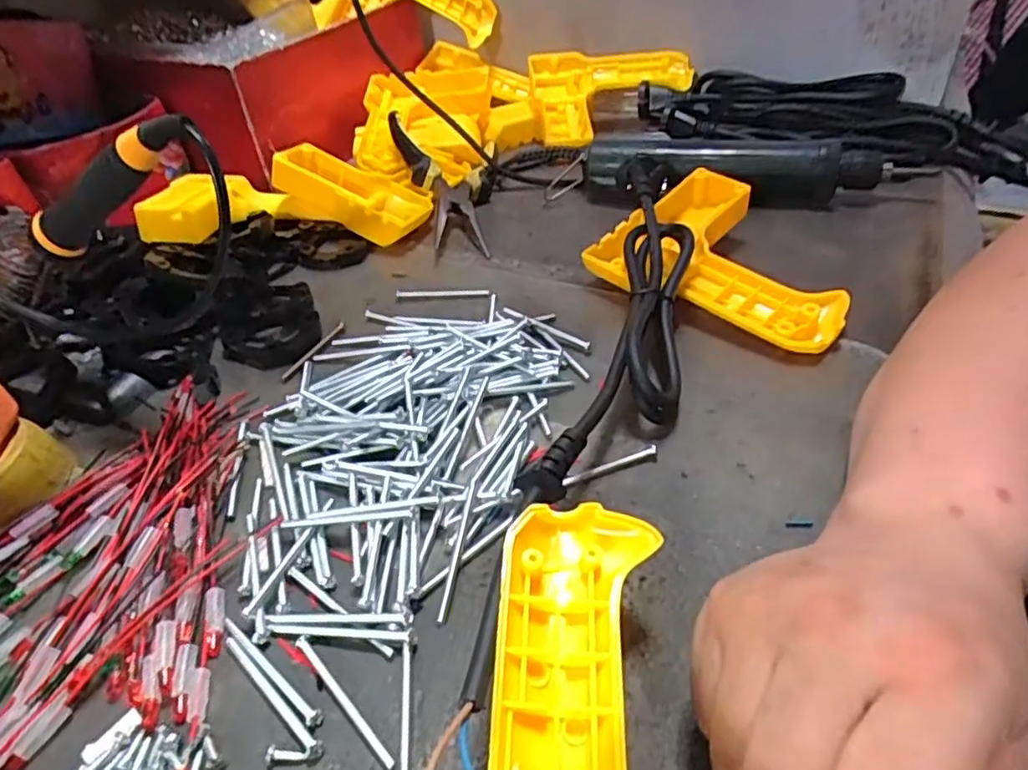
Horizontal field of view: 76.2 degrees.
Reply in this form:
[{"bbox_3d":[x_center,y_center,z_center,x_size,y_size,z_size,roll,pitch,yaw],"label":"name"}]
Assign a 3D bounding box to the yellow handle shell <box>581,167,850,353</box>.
[{"bbox_3d":[0.139,-0.084,0.413,0.150,0.039,0.119,23,48,29],"label":"yellow handle shell"}]

